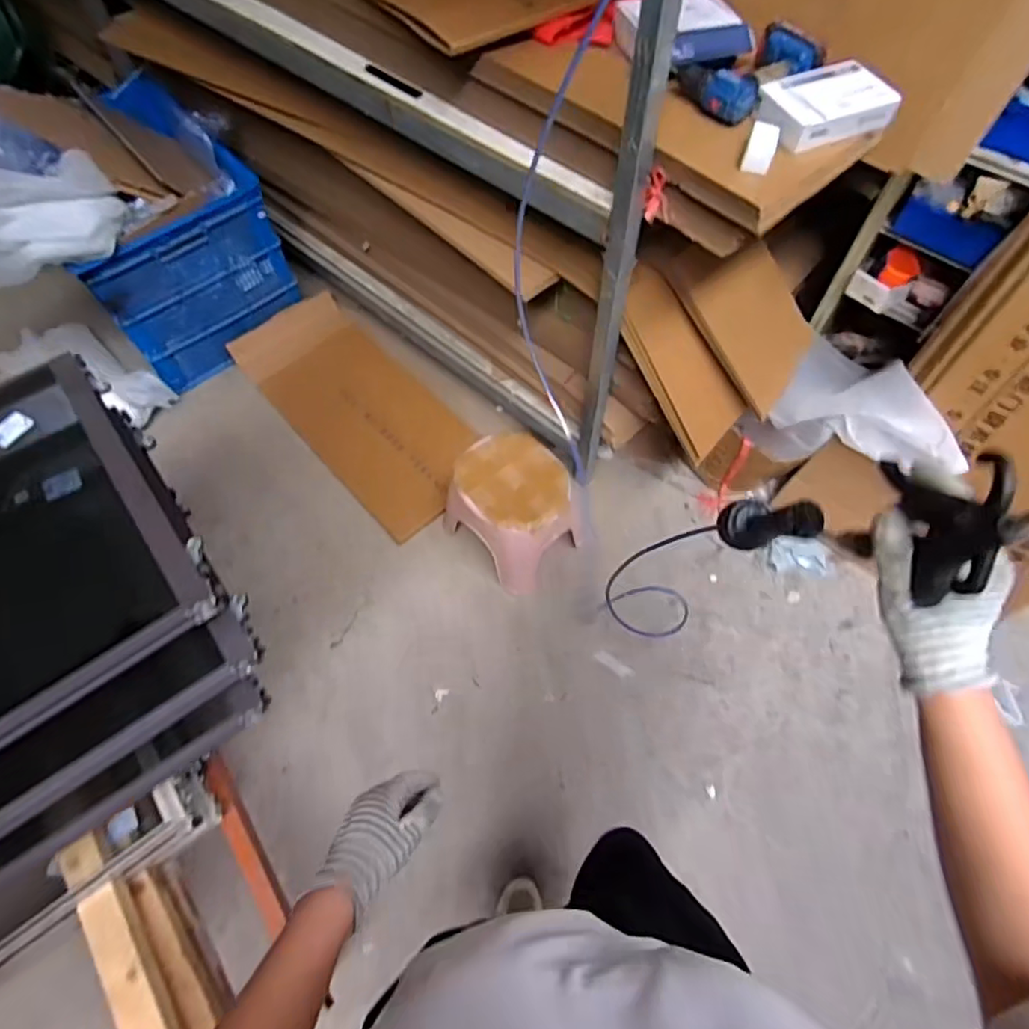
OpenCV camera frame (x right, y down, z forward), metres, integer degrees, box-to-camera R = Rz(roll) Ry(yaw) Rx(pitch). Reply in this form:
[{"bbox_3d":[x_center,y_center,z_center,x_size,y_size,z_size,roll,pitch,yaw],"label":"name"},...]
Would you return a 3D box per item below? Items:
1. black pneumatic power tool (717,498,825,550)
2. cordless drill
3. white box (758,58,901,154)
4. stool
[{"bbox_3d":[0.310,0.009,0.728,0.052,0.139,0.053,0,89,-19],"label":"black pneumatic power tool"},{"bbox_3d":[0.395,-0.753,1.008,0.211,0.058,0.141,-35,66,-17],"label":"cordless drill"},{"bbox_3d":[0.509,-0.677,0.985,0.218,0.051,0.130,-21,63,-11],"label":"white box"},{"bbox_3d":[0.005,-0.016,1.544,0.256,0.267,0.309,-39,68,-19],"label":"stool"}]

